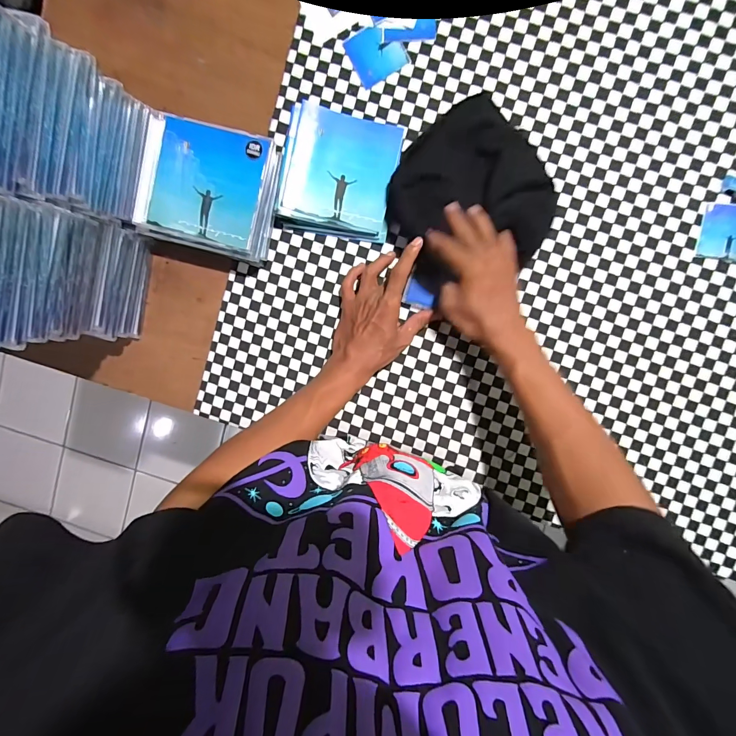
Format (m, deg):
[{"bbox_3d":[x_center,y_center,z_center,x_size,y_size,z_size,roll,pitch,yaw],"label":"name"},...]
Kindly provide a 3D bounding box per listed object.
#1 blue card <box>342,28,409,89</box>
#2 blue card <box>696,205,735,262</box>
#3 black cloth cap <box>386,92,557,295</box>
[{"bbox_3d":[0.009,-0.374,0.431,0.061,0.004,0.059,-33,91,6],"label":"blue card"},{"bbox_3d":[0.419,-0.157,0.420,0.063,0.004,0.062,8,95,3],"label":"blue card"},{"bbox_3d":[0.123,-0.195,0.429,0.199,0.042,0.182,0,94,4],"label":"black cloth cap"}]

